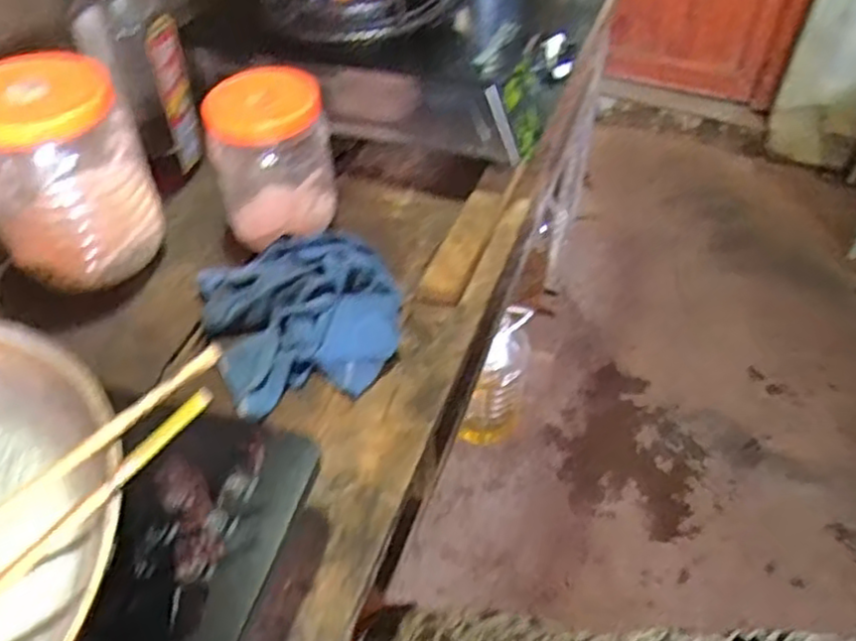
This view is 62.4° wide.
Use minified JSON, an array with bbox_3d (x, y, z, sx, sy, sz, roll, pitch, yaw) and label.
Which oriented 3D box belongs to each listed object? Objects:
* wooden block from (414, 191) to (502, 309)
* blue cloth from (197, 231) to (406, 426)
[{"bbox_3d":[0.032,-0.071,0.654,0.037,0.014,0.139,14,53,15],"label":"wooden block"},{"bbox_3d":[-0.101,-0.009,0.581,0.155,0.039,0.158,-23,52,-14],"label":"blue cloth"}]

